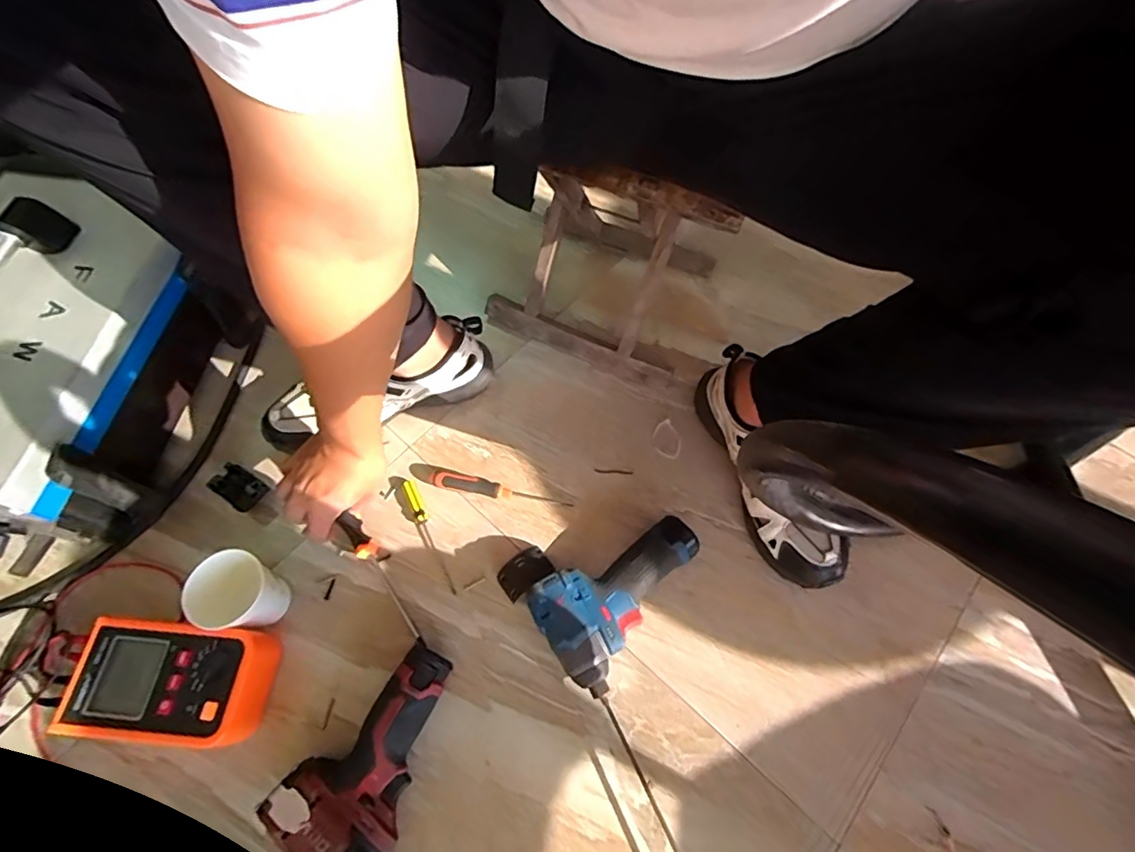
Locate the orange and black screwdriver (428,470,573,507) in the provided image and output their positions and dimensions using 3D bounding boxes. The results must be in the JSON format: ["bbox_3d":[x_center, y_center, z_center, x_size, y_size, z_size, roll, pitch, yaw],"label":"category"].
[{"bbox_3d":[-0.080,0.074,0.630,0.165,0.017,0.021,8,64,3],"label":"orange and black screwdriver"}]

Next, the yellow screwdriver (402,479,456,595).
[{"bbox_3d":[-0.160,0.124,0.613,0.017,0.013,0.145,-24,66,-12],"label":"yellow screwdriver"}]

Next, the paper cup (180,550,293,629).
[{"bbox_3d":[-0.322,0.172,0.540,0.068,0.093,0.068,0,63,-1],"label":"paper cup"}]

